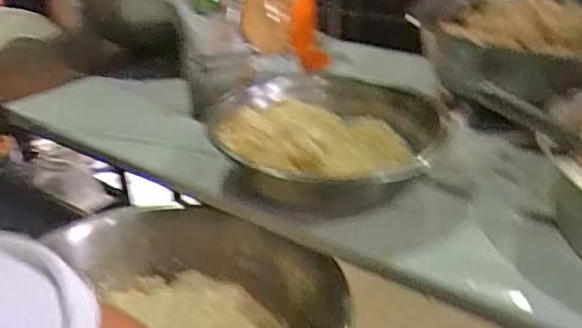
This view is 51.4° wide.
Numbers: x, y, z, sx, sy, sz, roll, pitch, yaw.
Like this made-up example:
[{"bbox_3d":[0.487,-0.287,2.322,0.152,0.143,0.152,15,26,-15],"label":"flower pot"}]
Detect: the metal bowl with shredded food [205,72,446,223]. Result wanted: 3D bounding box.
[{"bbox_3d":[0.033,-0.022,0.636,0.216,0.066,0.226,-1,28,1],"label":"metal bowl with shredded food"}]

